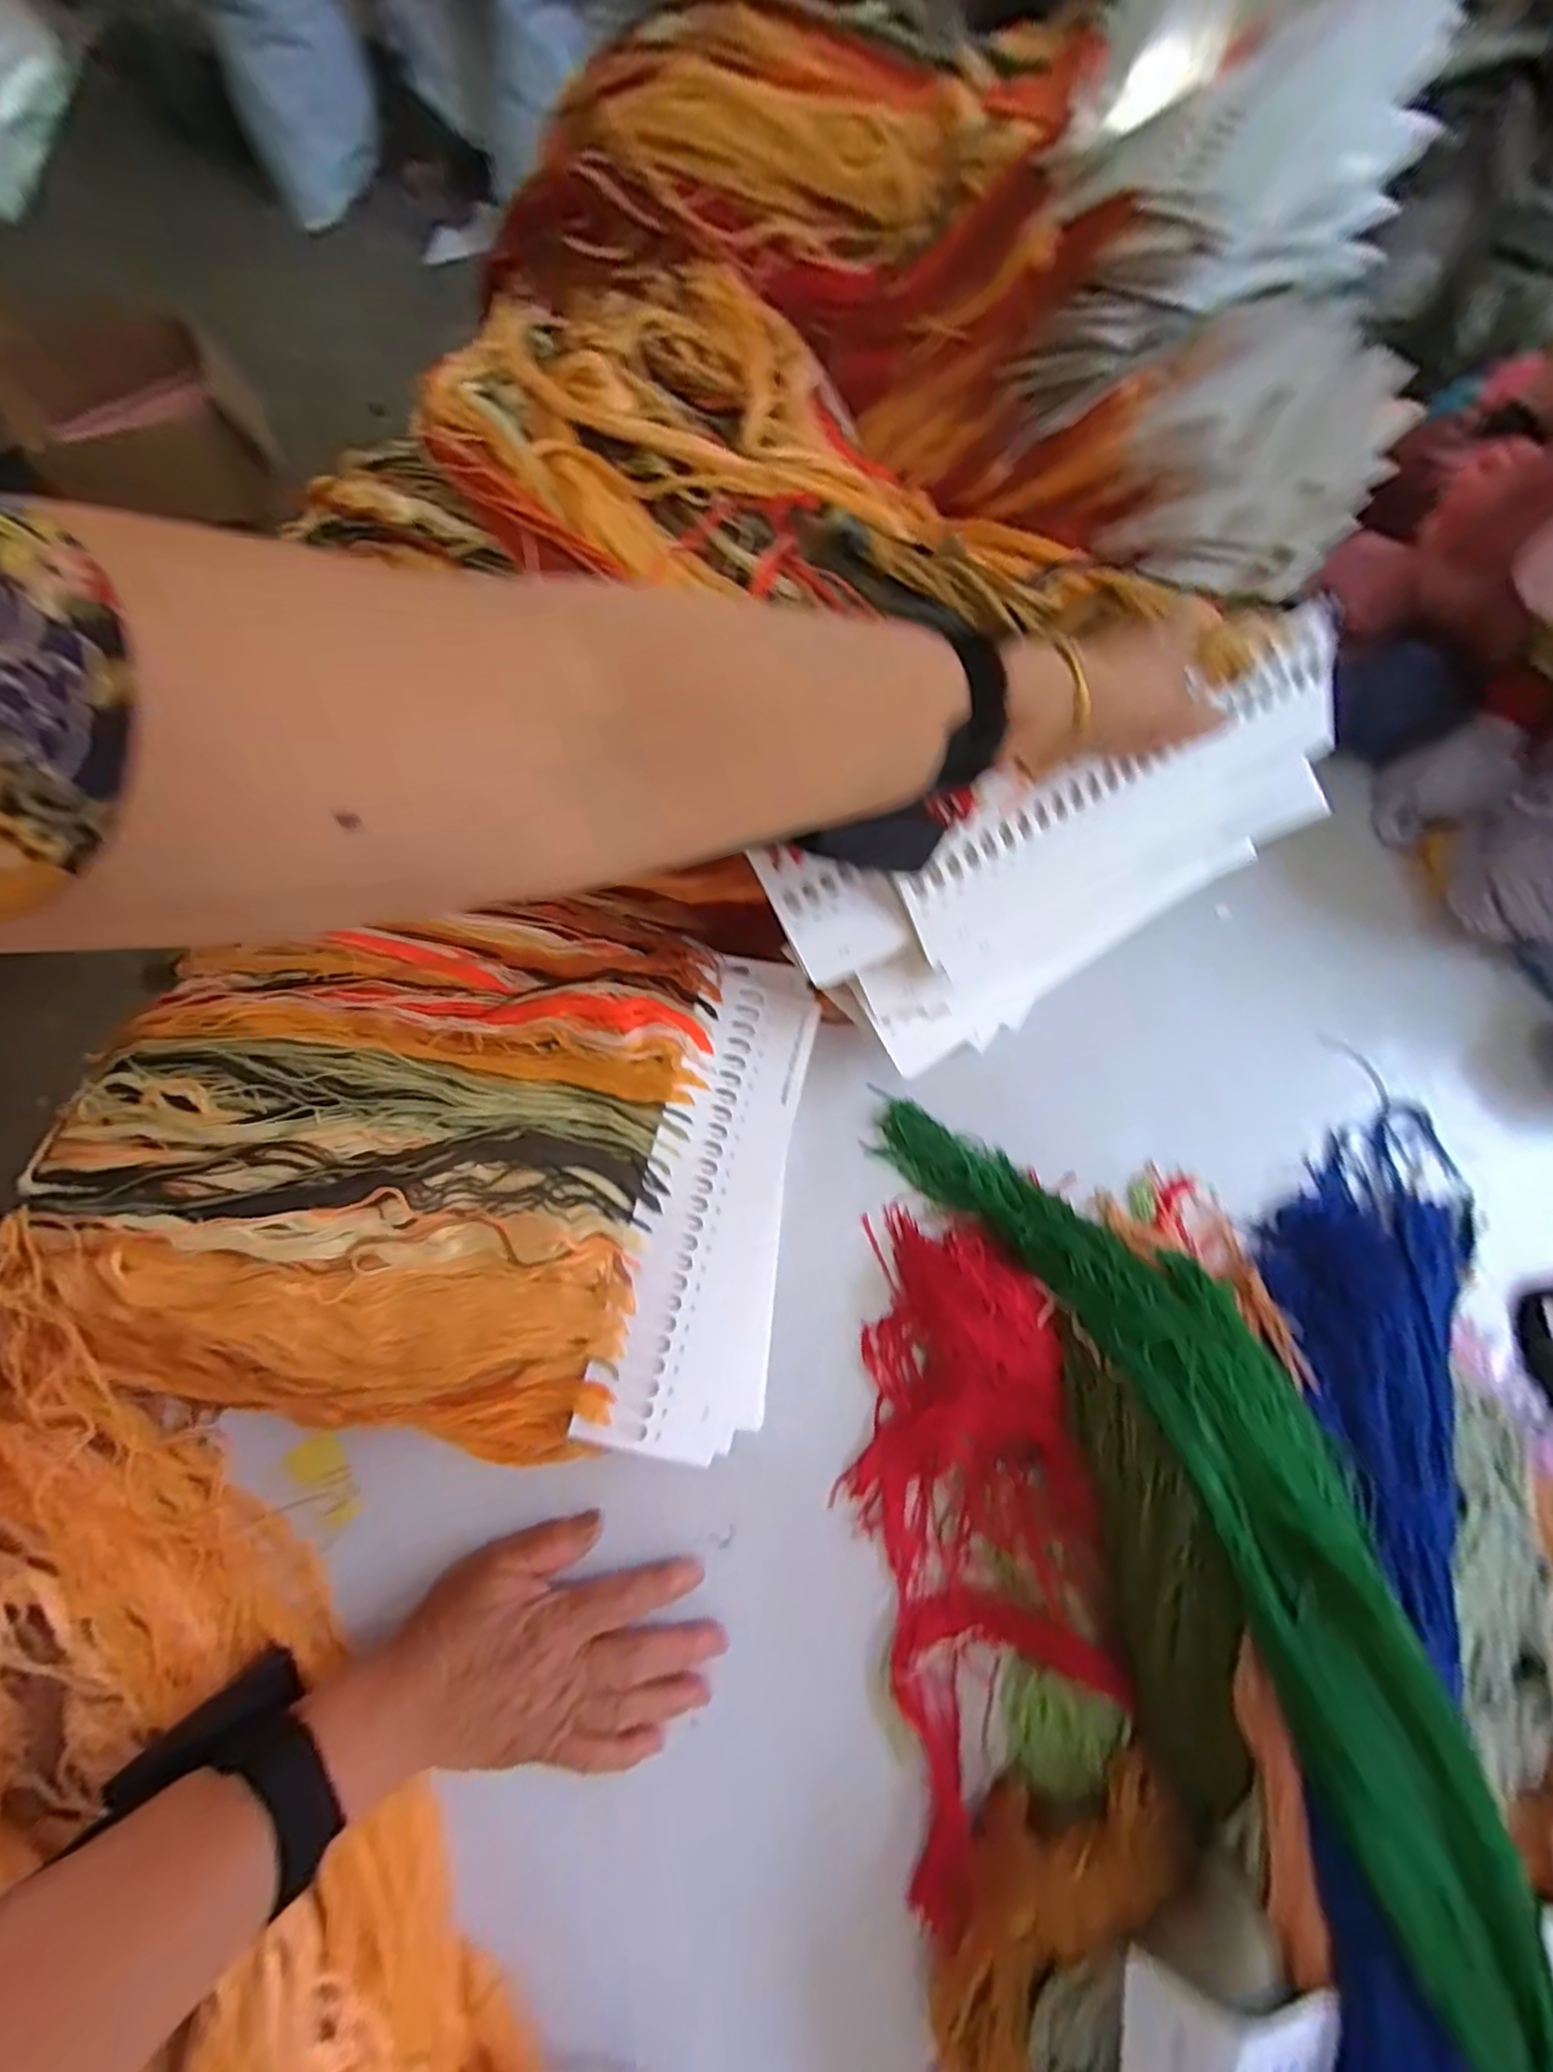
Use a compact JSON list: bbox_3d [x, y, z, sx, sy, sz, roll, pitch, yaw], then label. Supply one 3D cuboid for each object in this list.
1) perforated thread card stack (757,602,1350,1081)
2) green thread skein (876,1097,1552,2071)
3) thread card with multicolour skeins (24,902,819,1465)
[{"bbox_3d":[0.167,-0.087,0.410,0.322,0.167,0.036,-26,42,-4],"label":"perforated thread card stack"},{"bbox_3d":[0.224,0.263,0.329,0.123,0.067,0.498,-20,60,-7],"label":"green thread skein"},{"bbox_3d":[-0.206,0.058,0.426,0.431,0.043,0.326,7,73,1],"label":"thread card with multicolour skeins"}]

